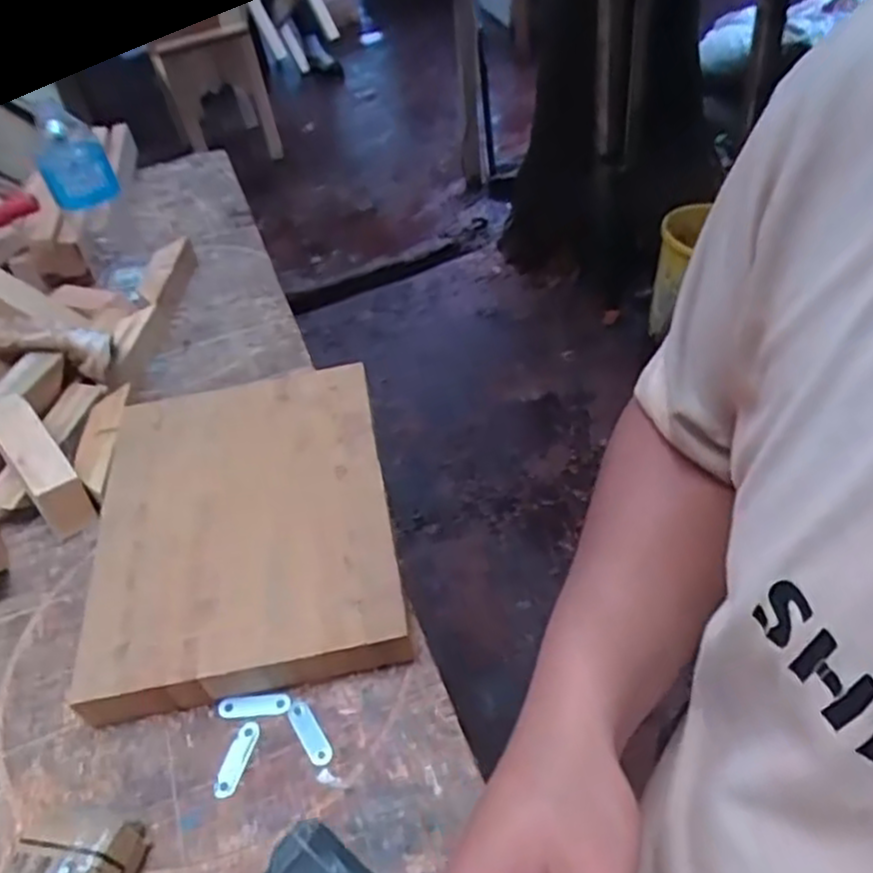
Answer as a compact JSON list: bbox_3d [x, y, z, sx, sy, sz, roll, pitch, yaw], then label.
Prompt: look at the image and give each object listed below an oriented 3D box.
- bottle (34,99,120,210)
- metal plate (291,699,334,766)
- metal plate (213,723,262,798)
[{"bbox_3d":[-0.447,-0.341,0.906,0.080,0.113,0.084,-24,46,-17],"label":"bottle"},{"bbox_3d":[-0.095,0.220,0.551,0.018,0.005,0.054,-17,44,-28],"label":"metal plate"},{"bbox_3d":[-0.148,0.238,0.544,0.017,0.004,0.055,6,45,14],"label":"metal plate"}]

